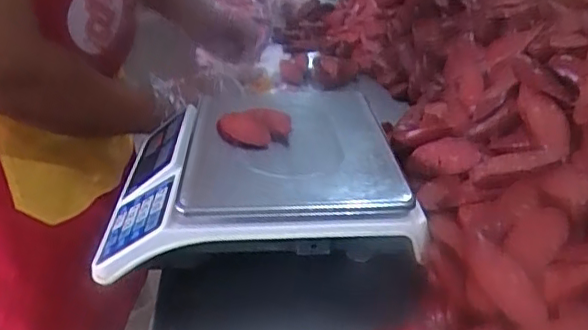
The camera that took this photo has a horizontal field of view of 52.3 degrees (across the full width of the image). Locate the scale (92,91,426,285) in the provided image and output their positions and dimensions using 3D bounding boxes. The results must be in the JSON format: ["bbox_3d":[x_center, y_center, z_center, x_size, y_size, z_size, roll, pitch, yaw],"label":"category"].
[{"bbox_3d":[-0.047,-0.002,0.693,0.315,0.085,0.312,-4,26,-3],"label":"scale"}]

